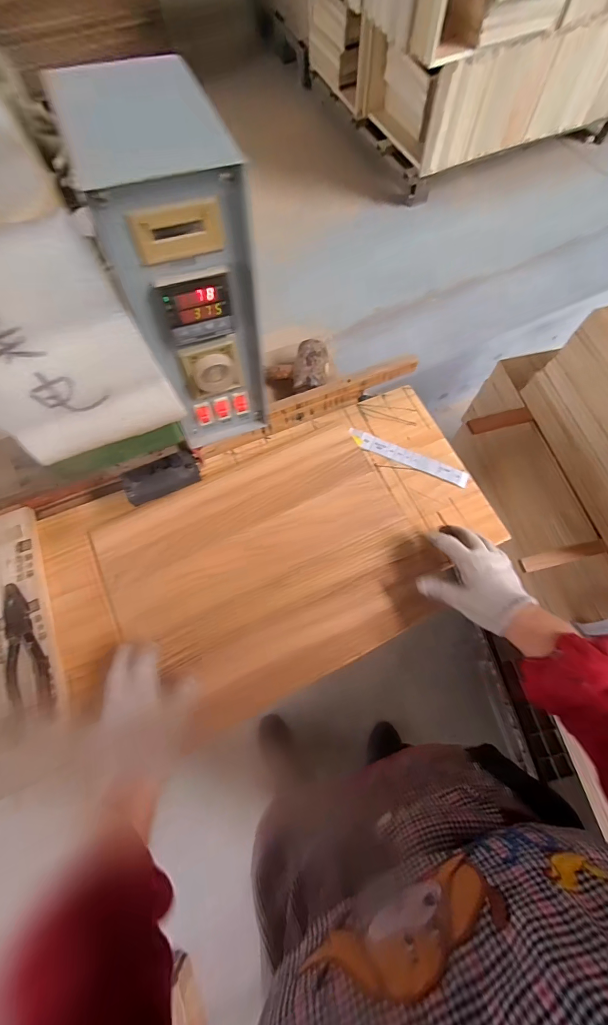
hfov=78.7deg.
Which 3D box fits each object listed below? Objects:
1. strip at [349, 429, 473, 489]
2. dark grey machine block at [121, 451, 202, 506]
[{"bbox_3d":[0.171,-0.091,0.615,0.203,0.008,0.028,23,71,9],"label":"strip"},{"bbox_3d":[-0.190,-0.047,0.495,0.096,0.024,0.044,-25,71,-9],"label":"dark grey machine block"}]

